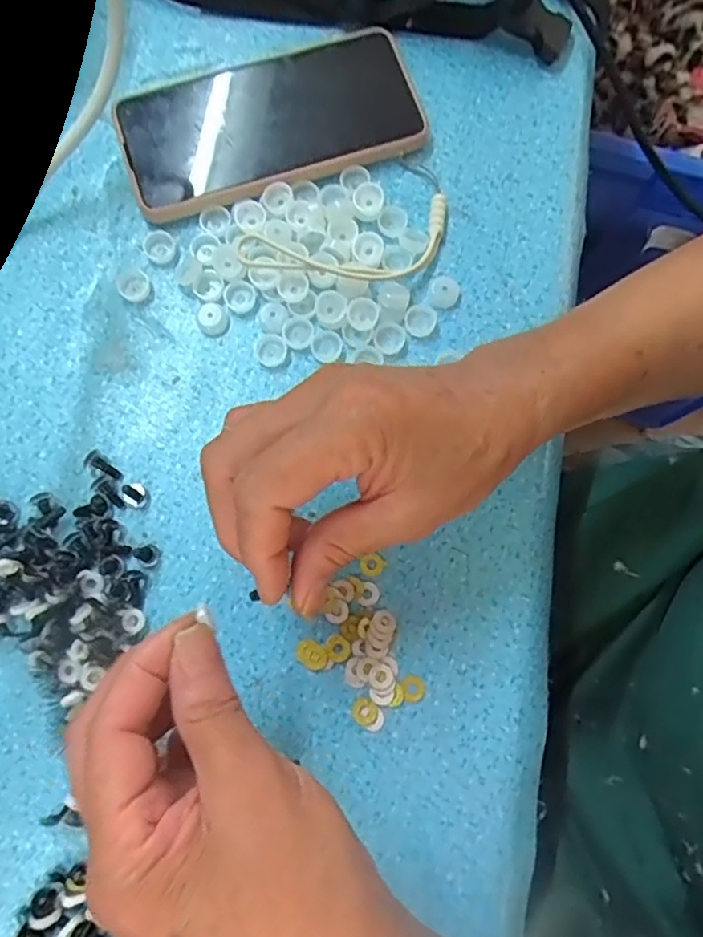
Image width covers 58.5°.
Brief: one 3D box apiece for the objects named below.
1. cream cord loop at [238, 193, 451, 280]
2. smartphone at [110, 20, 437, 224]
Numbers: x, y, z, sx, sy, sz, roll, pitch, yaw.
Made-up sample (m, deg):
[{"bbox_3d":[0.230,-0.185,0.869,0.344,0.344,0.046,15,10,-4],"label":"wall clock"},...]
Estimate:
[{"bbox_3d":[0.000,-0.116,0.331,0.116,0.015,0.043,-15,78,-4],"label":"cream cord loop"},{"bbox_3d":[-0.046,-0.196,0.350,0.164,0.016,0.087,-19,78,-5],"label":"smartphone"}]

